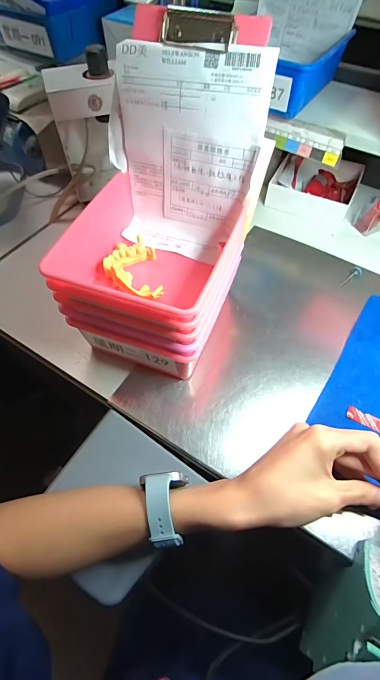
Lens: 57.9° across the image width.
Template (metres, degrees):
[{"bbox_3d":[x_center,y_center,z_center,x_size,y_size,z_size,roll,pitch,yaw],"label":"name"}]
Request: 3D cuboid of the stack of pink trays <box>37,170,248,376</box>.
[{"bbox_3d":[-0.041,-0.064,0.395,0.151,0.138,0.161,18,57,11],"label":"stack of pink trays"}]

